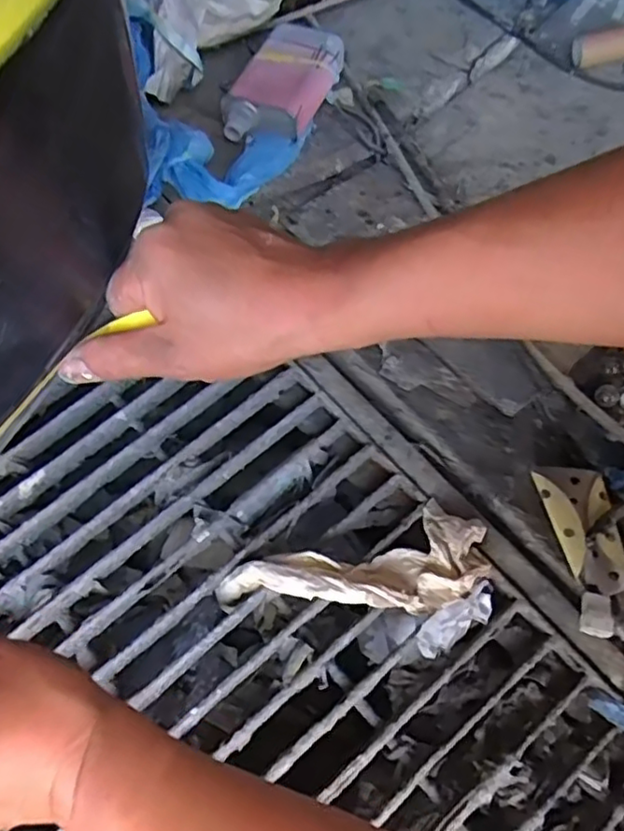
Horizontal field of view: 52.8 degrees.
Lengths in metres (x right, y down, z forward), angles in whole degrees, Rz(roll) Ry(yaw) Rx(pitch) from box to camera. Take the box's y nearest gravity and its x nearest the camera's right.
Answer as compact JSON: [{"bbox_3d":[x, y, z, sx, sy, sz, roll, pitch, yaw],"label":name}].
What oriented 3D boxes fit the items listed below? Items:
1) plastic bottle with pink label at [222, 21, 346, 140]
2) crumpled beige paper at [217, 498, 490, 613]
[{"bbox_3d":[-0.036,-0.466,0.897,0.120,0.068,0.223,23,68,12],"label":"plastic bottle with pink label"},{"bbox_3d":[0.043,0.156,0.599,0.255,0.034,0.094,-18,66,-7],"label":"crumpled beige paper"}]

